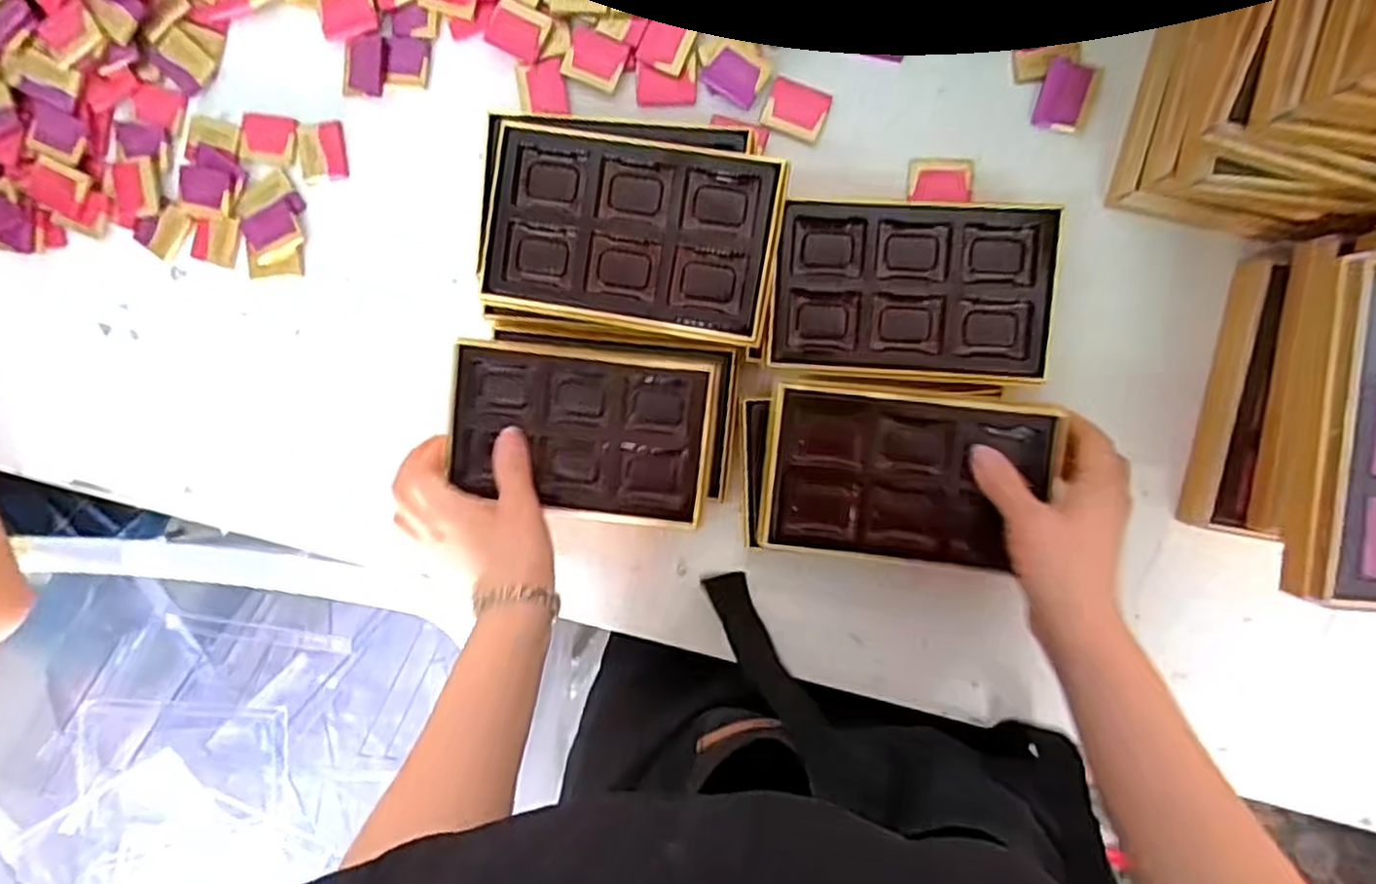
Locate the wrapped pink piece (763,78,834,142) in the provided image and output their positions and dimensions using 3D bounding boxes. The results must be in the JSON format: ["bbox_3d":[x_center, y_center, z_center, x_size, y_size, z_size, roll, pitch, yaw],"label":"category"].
[{"bbox_3d":[0.071,-0.217,0.504,0.040,0.004,0.033,21,97,4],"label":"wrapped pink piece"}]

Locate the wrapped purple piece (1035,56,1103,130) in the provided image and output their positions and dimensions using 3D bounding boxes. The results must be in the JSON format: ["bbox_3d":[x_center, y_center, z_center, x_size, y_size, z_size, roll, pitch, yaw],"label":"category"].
[{"bbox_3d":[0.236,-0.217,0.483,0.030,0.005,0.040,16,97,4],"label":"wrapped purple piece"}]

